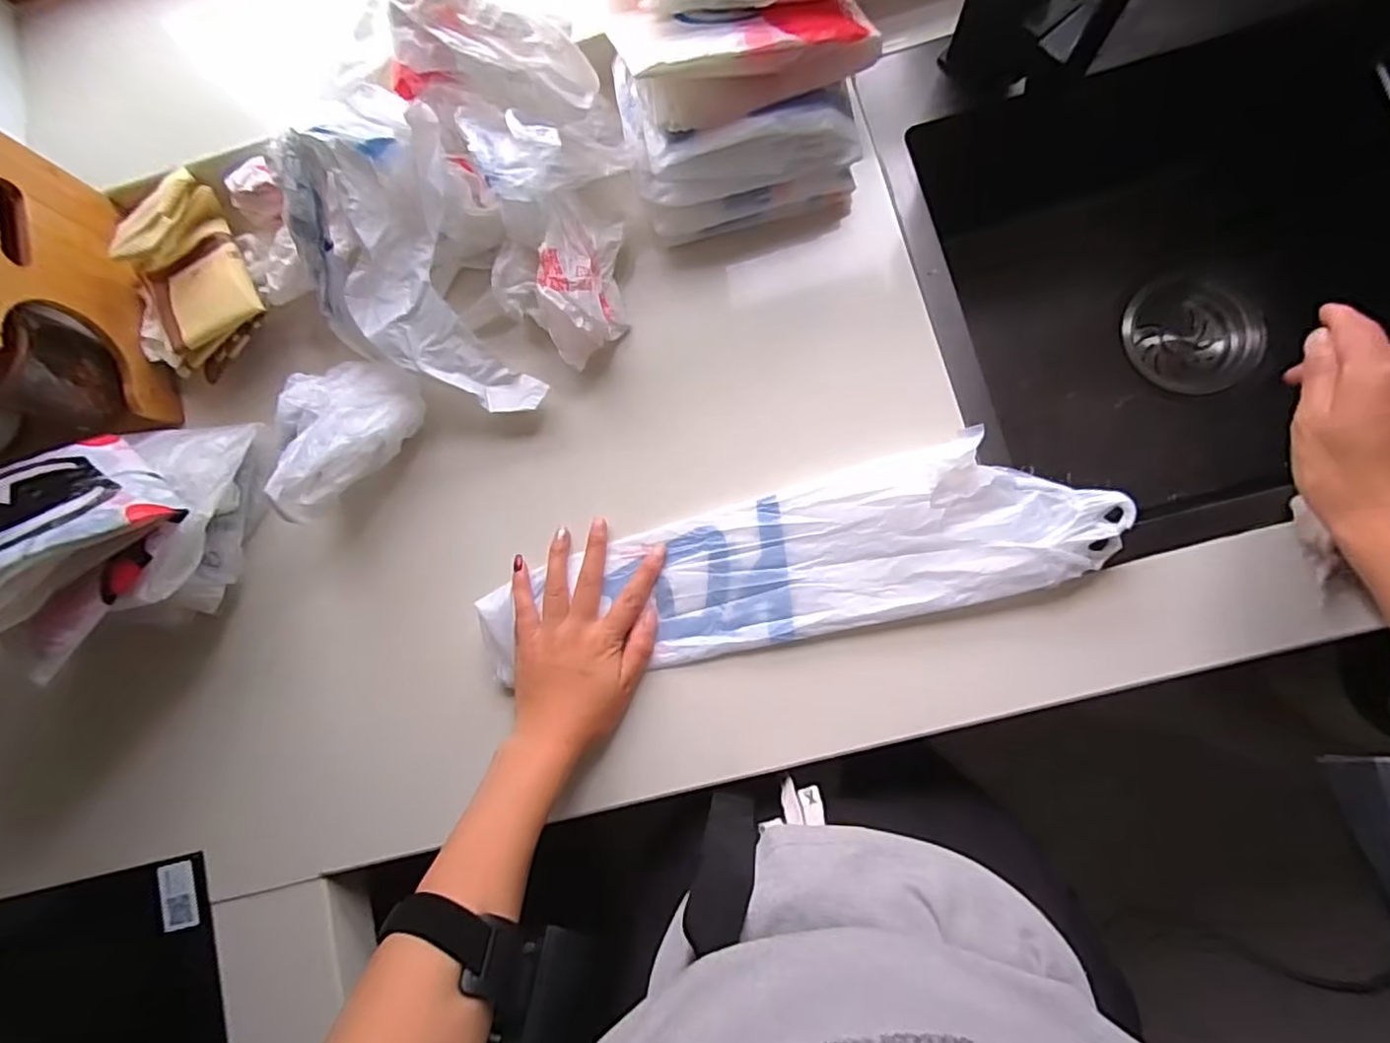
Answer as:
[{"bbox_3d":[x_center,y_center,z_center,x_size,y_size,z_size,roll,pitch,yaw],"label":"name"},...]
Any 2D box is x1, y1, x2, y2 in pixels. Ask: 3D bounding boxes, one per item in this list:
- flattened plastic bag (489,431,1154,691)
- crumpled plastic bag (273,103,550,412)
[{"bbox_3d":[0.068,0.028,0.467,0.450,0.034,0.114,-12,81,6],"label":"flattened plastic bag"},{"bbox_3d":[-0.216,-0.172,0.469,0.131,0.110,0.185,-18,81,4],"label":"crumpled plastic bag"}]

